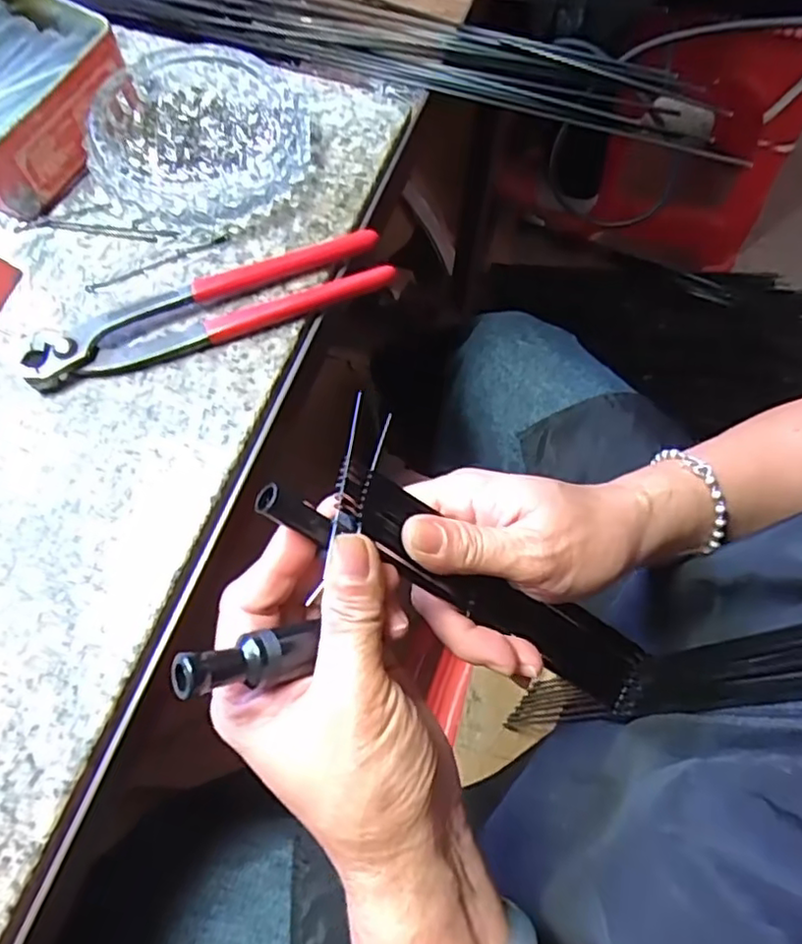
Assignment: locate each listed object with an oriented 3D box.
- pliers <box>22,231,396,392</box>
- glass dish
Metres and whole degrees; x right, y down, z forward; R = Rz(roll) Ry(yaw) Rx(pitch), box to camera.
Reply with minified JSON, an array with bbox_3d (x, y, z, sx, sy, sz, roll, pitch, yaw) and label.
[{"bbox_3d":[-0.103,-0.092,0.347,0.193,0.017,0.047,-17,69,-8],"label":"pliers"},{"bbox_3d":[-0.117,-0.195,0.375,0.118,0.027,0.118,1,68,-2],"label":"glass dish"}]

